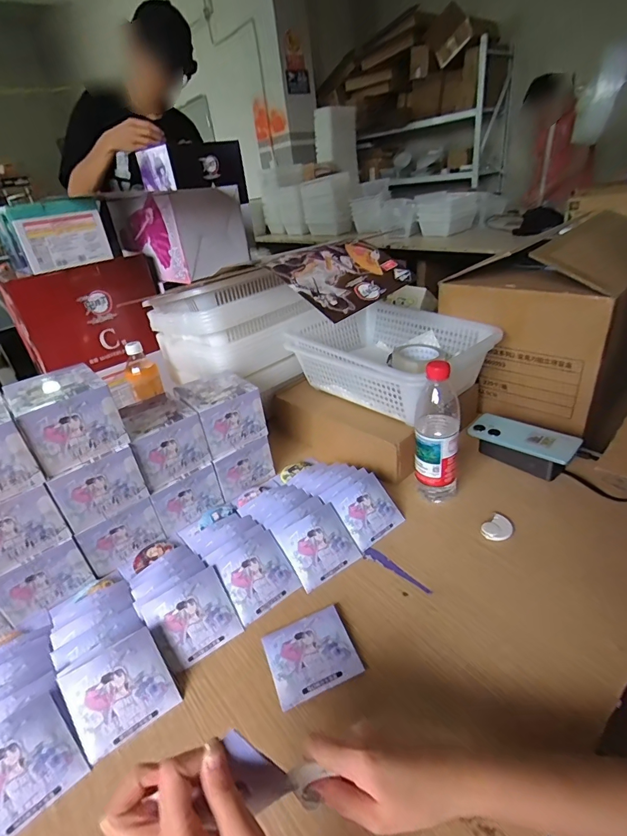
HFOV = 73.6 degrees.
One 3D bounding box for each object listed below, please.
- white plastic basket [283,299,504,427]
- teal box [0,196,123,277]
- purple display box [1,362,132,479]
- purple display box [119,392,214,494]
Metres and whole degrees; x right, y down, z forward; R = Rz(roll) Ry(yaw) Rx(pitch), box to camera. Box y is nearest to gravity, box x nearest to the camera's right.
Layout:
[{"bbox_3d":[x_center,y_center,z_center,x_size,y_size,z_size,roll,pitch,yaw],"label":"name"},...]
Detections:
[{"bbox_3d":[0.155,-0.116,0.825,0.262,0.124,0.345,-30,37,-33],"label":"white plastic basket"},{"bbox_3d":[-0.531,-0.376,0.863,0.184,0.117,0.109,-28,36,-31],"label":"teal box"},{"bbox_3d":[-0.331,-0.003,0.563,0.106,0.093,0.107,-28,36,-31],"label":"purple display box"},{"bbox_3d":[-0.241,0.031,0.662,0.104,0.094,0.106,-28,36,-31],"label":"purple display box"}]

